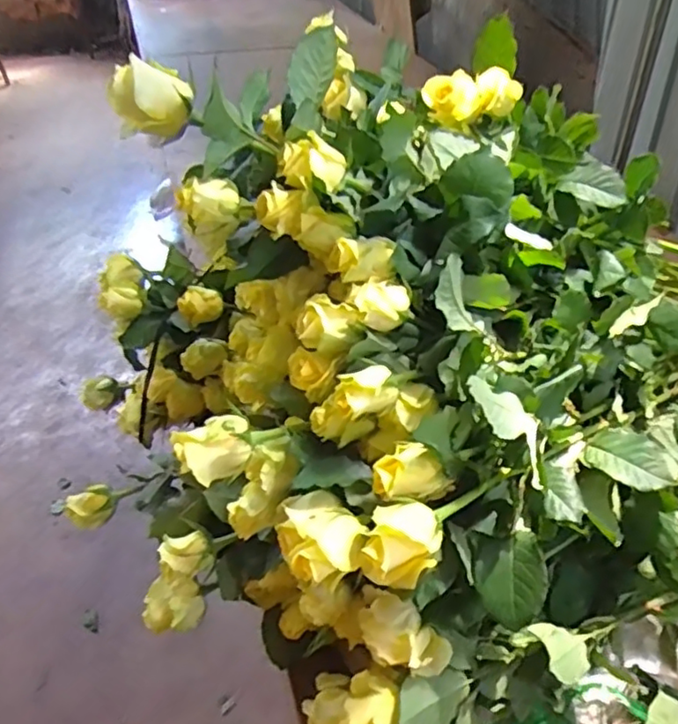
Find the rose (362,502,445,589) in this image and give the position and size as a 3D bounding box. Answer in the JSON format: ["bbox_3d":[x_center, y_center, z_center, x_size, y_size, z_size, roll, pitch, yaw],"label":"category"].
[{"bbox_3d":[0.043,0.117,0.412,0.044,0.038,0.050,16,44,20],"label":"rose"}]

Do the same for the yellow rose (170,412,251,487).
[{"bbox_3d":[-0.095,0.067,0.478,0.055,0.040,0.038,-13,42,-12],"label":"yellow rose"}]

